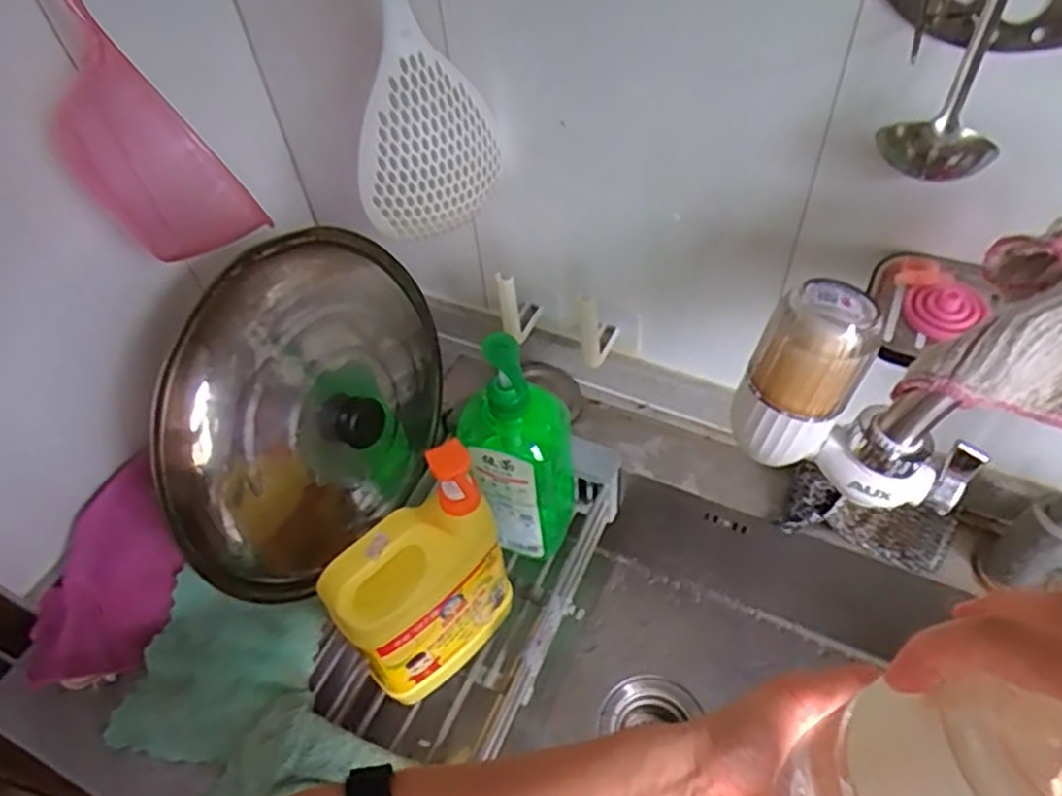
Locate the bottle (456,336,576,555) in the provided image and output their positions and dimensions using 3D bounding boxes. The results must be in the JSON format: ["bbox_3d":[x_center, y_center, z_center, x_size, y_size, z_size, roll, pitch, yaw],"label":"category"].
[{"bbox_3d":[-0.010,0.046,0.653,0.094,0.261,0.076,-7,51,-1],"label":"bottle"}]

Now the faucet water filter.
[{"bbox_3d":[0.181,0.009,0.401,0.072,0.101,0.121,-37,57,-23],"label":"faucet water filter"}]

